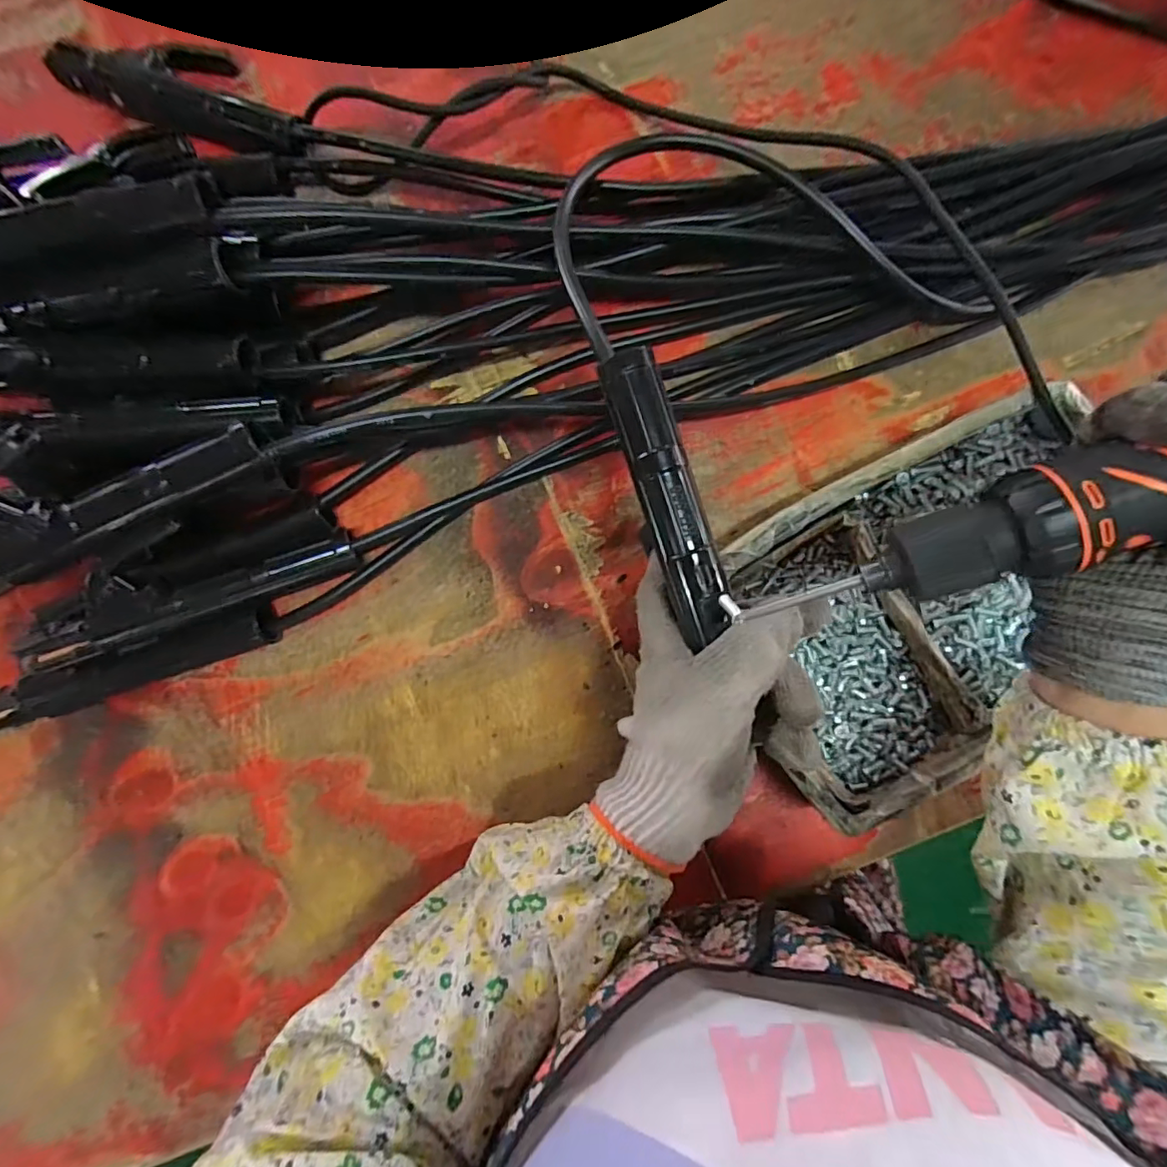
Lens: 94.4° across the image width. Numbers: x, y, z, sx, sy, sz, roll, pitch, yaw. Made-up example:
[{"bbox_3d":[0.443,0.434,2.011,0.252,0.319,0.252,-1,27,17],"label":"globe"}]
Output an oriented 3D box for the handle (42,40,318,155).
[{"bbox_3d":[-0.279,-0.361,0.389,0.198,0.028,0.071,24,86,3],"label":"handle"}]

